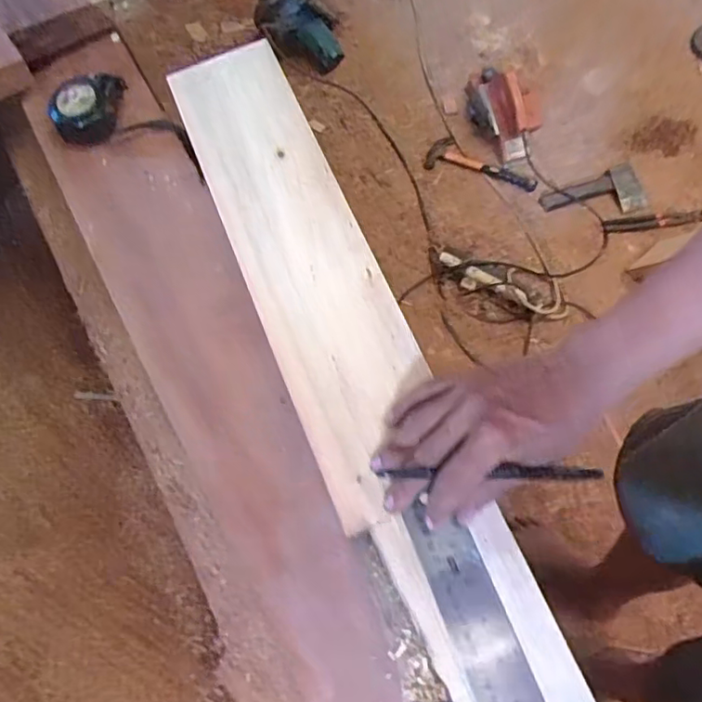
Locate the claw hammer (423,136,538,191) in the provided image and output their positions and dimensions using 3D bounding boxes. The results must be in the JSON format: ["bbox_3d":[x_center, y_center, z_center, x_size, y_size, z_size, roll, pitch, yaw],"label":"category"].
[{"bbox_3d":[0.321,-0.457,1.465,0.270,0.023,0.090,18,66,8],"label":"claw hammer"}]

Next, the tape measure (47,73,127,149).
[{"bbox_3d":[-0.260,-0.241,0.590,0.058,0.031,0.069,0,65,0],"label":"tape measure"}]

